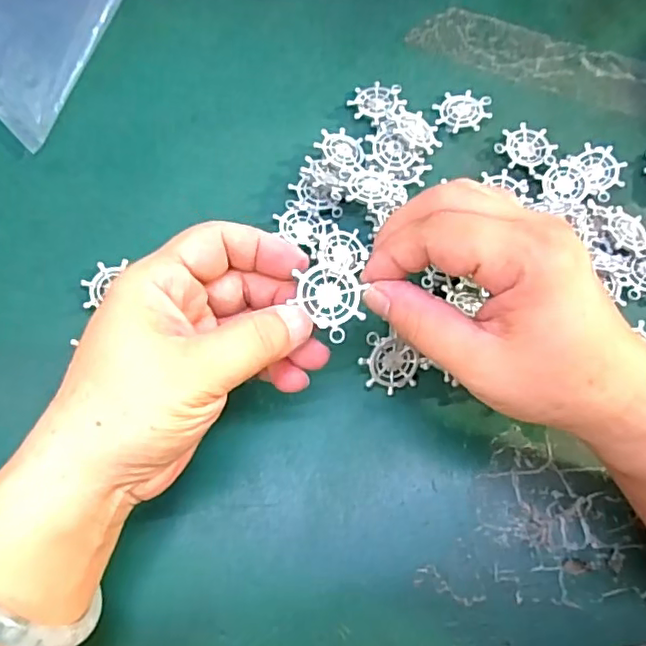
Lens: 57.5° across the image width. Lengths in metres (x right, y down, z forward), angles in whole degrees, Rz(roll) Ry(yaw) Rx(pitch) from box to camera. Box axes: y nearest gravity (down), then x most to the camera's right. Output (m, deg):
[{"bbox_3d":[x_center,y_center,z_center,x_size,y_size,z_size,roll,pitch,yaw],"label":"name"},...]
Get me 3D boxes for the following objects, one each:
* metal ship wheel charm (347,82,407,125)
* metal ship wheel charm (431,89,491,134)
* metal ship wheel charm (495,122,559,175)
[{"bbox_3d":[0.032,-0.132,0.349,0.031,0.006,0.030,20,66,14],"label":"metal ship wheel charm"},{"bbox_3d":[0.083,-0.126,0.350,0.033,0.004,0.029,14,70,4],"label":"metal ship wheel charm"},{"bbox_3d":[0.118,-0.102,0.340,0.031,0.004,0.031,0,69,-1],"label":"metal ship wheel charm"}]

